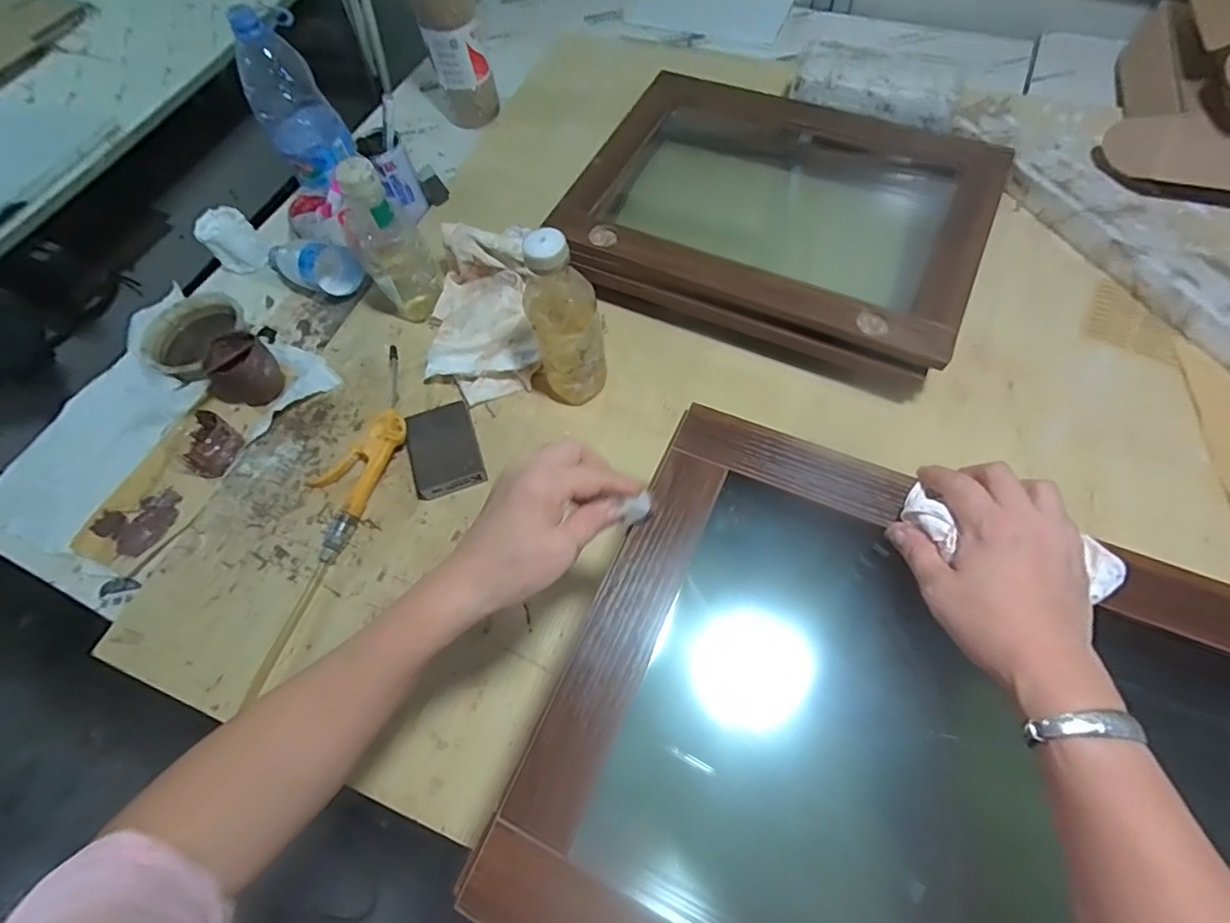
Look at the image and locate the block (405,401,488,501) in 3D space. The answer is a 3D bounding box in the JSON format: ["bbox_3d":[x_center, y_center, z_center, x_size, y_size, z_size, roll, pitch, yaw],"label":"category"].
[{"bbox_3d":[-0.189,-0.013,0.610,0.075,0.021,0.102,-19,64,-5],"label":"block"}]

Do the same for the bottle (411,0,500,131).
[{"bbox_3d":[-0.244,-0.637,0.809,0.093,0.298,0.076,-17,64,-4],"label":"bottle"}]

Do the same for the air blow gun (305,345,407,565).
[{"bbox_3d":[-0.279,-0.016,0.619,0.083,0.030,0.247,18,67,12],"label":"air blow gun"}]

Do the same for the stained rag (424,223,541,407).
[{"bbox_3d":[-0.162,-0.177,0.663,0.140,0.083,0.205,-6,64,1],"label":"stained rag"}]

